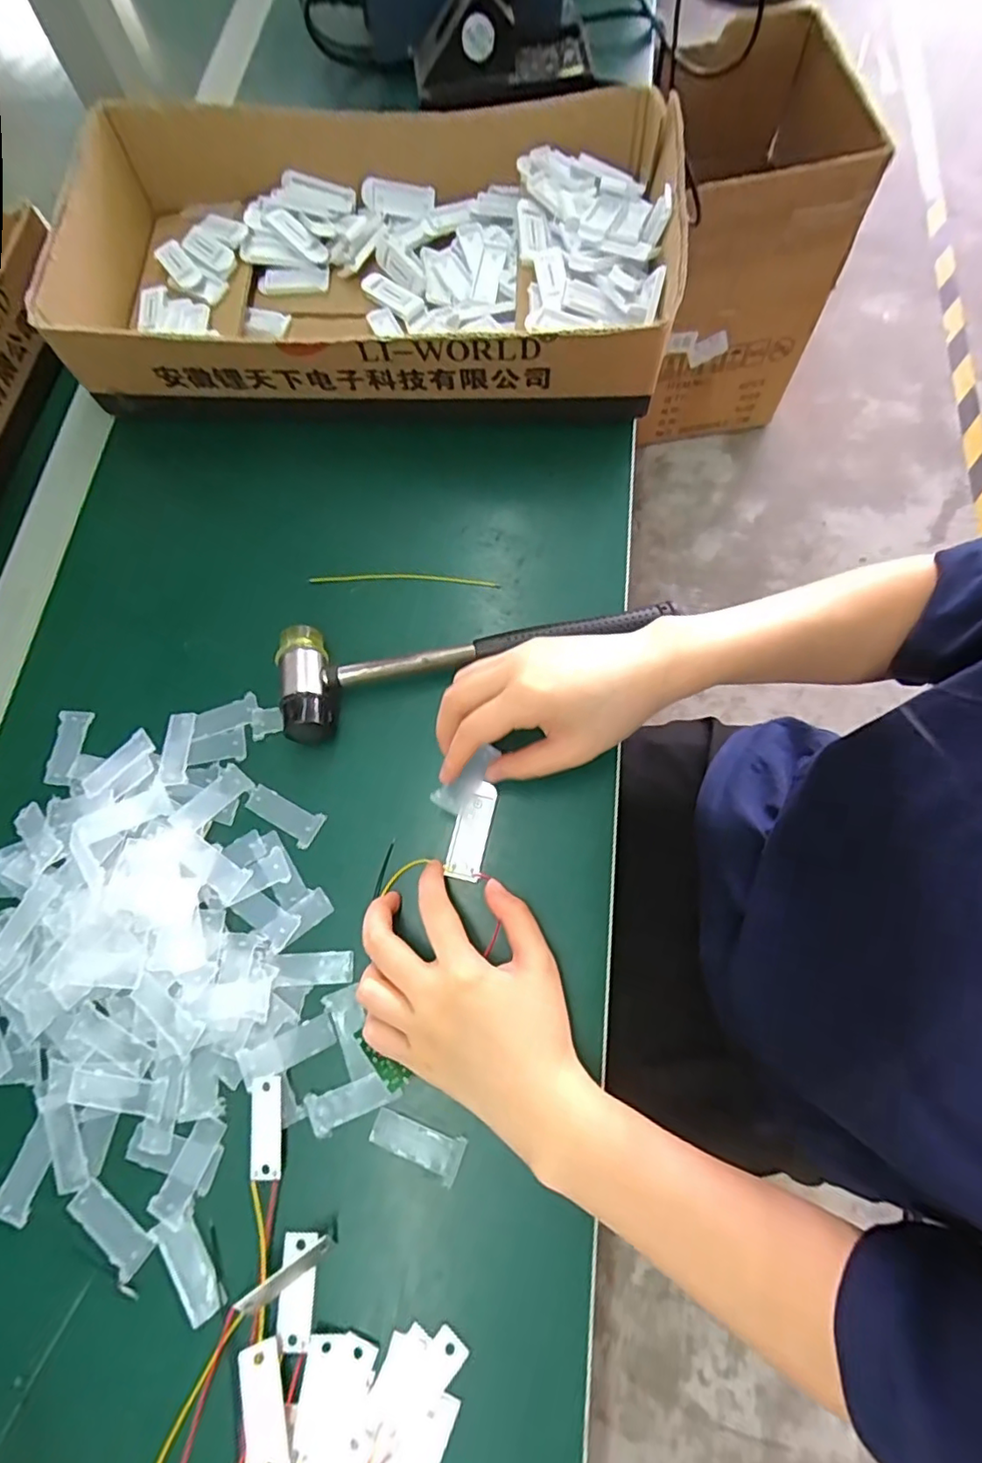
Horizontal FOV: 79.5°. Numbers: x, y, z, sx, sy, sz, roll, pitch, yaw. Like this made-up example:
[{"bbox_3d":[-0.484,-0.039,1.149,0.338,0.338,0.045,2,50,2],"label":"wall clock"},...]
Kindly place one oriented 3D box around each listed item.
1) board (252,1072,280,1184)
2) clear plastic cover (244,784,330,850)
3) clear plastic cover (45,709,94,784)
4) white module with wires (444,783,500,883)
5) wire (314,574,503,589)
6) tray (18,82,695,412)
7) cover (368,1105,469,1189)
[{"bbox_3d":[-0.115,0.202,0.302,0.014,0.004,0.046,-5,72,-2],"label":"board"},{"bbox_3d":[-0.125,0.049,0.356,0.047,0.004,0.021,29,74,8],"label":"clear plastic cover"},{"bbox_3d":[-0.268,0.009,0.371,0.021,0.004,0.048,6,72,1],"label":"clear plastic cover"},{"bbox_3d":[-0.011,0.058,0.347,0.021,0.004,0.056,17,77,5],"label":"white module with wires"},{"bbox_3d":[-0.059,-0.103,0.398,0.128,0.004,0.007,4,72,1],"label":"wire"},{"bbox_3d":[-0.107,-0.345,0.427,0.450,0.092,0.230,5,72,1],"label":"tray"},{"bbox_3d":[-0.038,0.212,0.303,0.048,0.004,0.020,19,73,5],"label":"cover"}]

